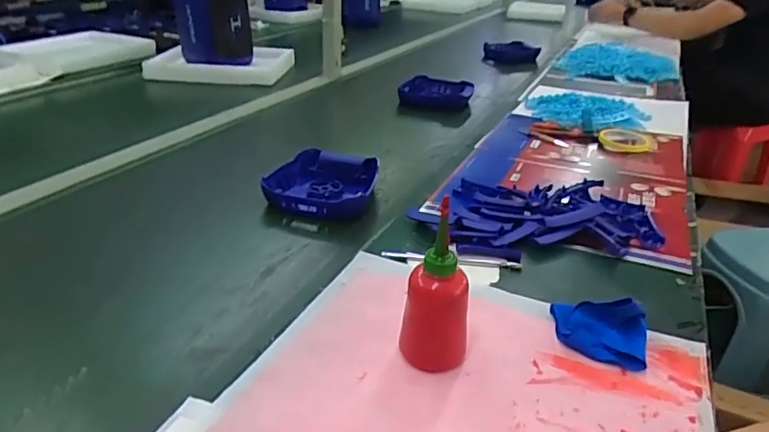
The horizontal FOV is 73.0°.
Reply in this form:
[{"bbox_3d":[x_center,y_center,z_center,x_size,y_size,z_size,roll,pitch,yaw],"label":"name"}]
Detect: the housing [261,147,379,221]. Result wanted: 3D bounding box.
[{"bbox_3d":[-0.100,-0.046,0.837,0.167,0.061,0.167,4,29,1],"label":"housing"}]

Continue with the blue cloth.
[{"bbox_3d":[0.227,0.114,0.537,0.095,0.035,0.084,8,29,9],"label":"blue cloth"}]

